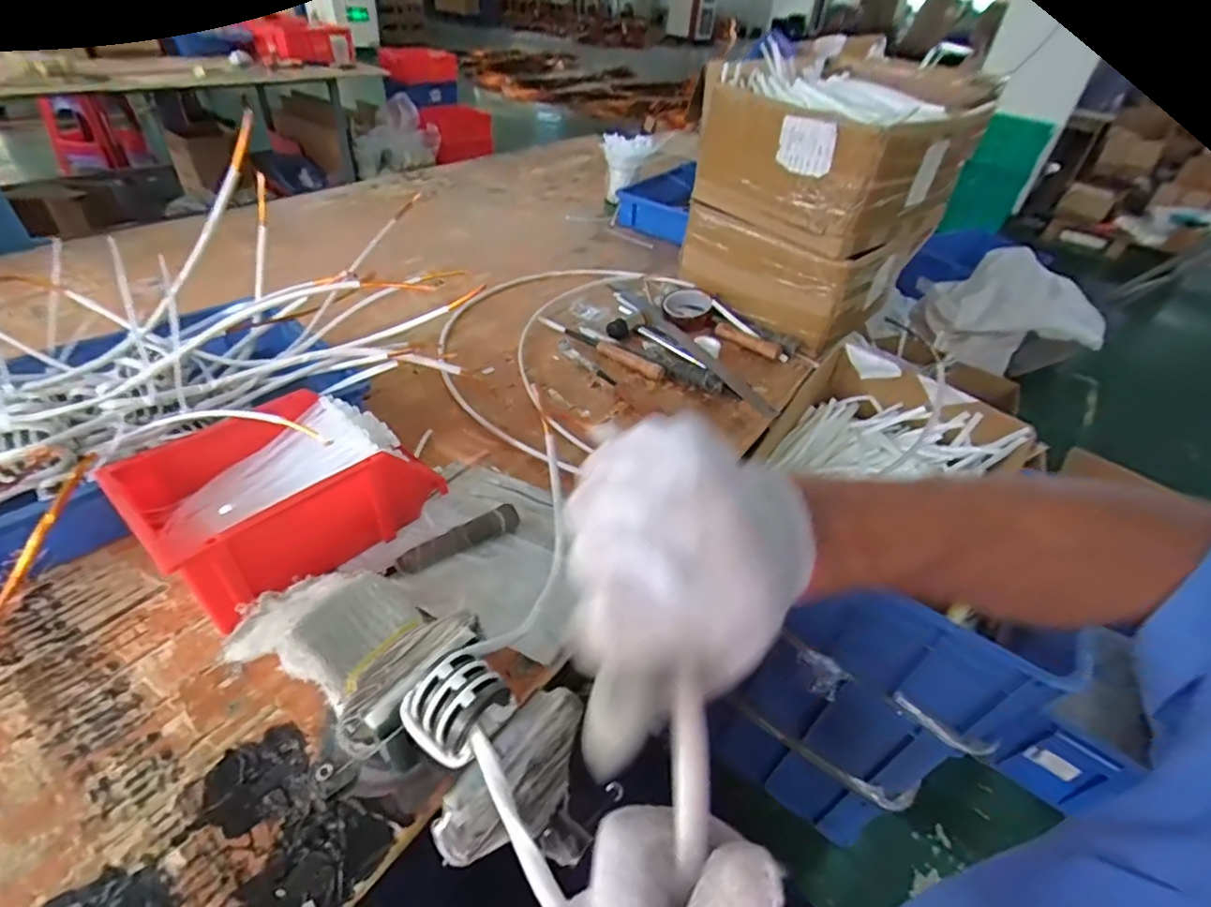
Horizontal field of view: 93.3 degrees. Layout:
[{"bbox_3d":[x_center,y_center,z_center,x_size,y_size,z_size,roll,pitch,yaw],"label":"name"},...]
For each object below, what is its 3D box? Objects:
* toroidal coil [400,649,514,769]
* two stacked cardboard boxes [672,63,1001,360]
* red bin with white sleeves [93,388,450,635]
[{"bbox_3d":[-0.087,0.149,0.343,0.056,0.032,0.054,28,45,23],"label":"toroidal coil"},{"bbox_3d":[0.429,-0.525,1.175,0.363,0.364,0.465,33,47,27],"label":"two stacked cardboard boxes"},{"bbox_3d":[-0.313,0.045,0.571,0.162,0.123,0.234,33,47,27],"label":"red bin with white sleeves"}]

